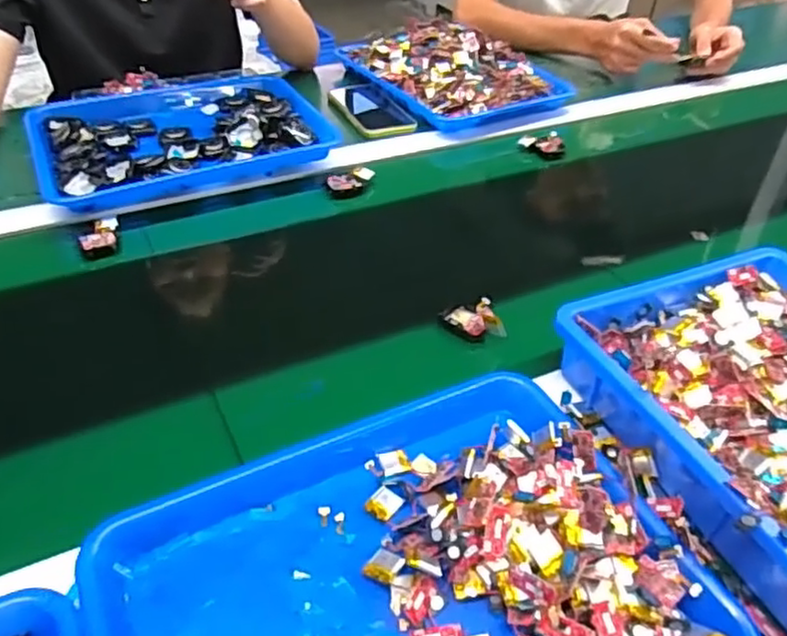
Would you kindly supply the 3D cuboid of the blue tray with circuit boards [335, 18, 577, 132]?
[{"bbox_3d":[0.086,-0.376,0.988,0.225,0.061,0.300,-22,48,-26],"label":"blue tray with circuit boards"}]

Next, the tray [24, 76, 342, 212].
[{"bbox_3d":[-0.263,-0.232,0.818,0.325,0.047,0.260,-17,46,-22],"label":"tray"}]

